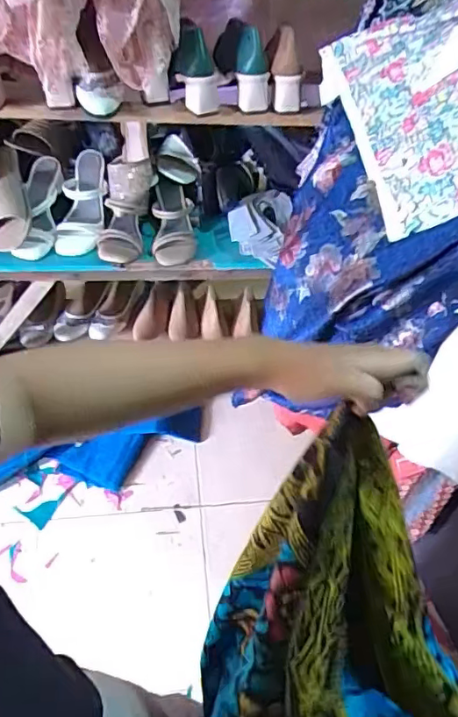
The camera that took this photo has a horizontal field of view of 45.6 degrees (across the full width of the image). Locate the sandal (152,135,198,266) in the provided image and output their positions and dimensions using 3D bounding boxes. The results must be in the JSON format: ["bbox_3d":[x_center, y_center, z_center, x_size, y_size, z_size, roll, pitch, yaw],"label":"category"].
[{"bbox_3d":[-0.109,-0.316,1.122,0.089,0.075,0.282,1,73,-3],"label":"sandal"}]

